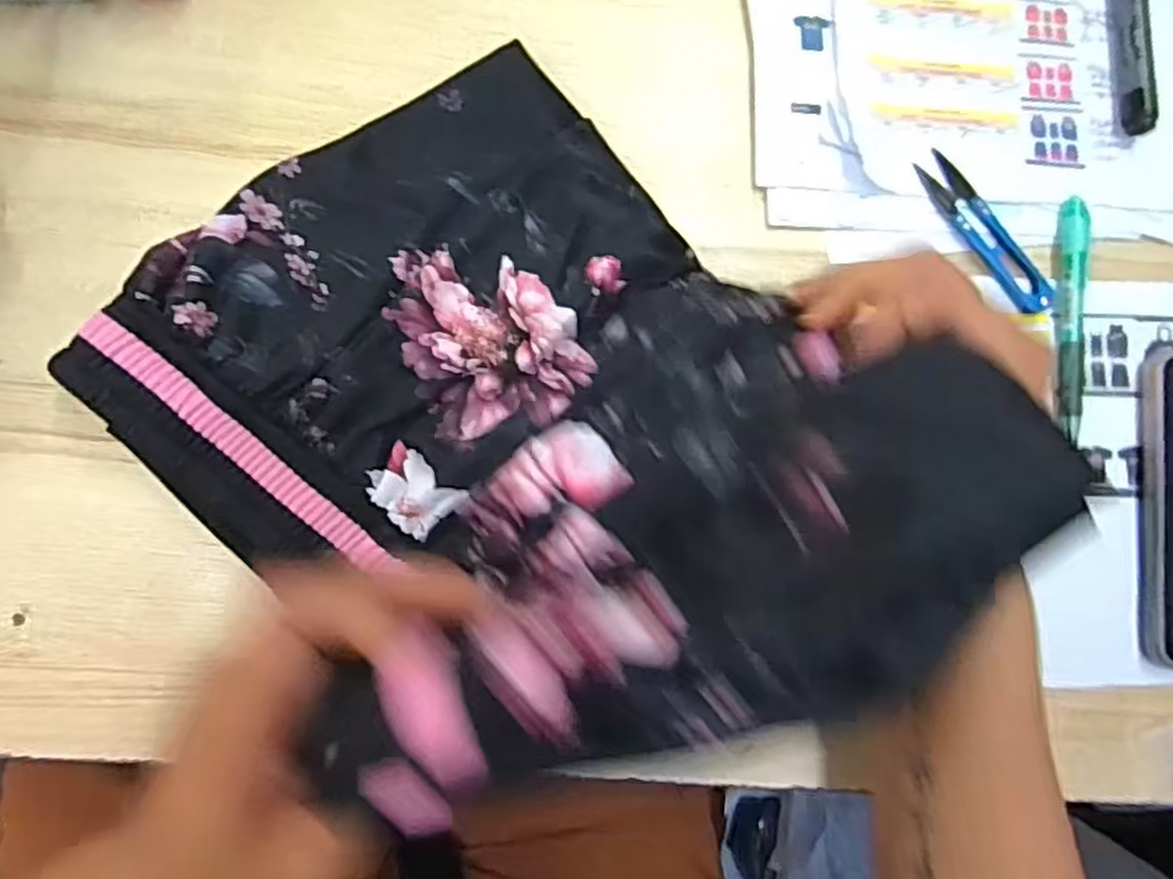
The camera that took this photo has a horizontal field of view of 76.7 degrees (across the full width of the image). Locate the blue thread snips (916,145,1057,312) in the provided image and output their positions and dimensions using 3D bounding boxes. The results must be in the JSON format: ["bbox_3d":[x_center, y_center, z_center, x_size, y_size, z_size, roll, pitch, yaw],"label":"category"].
[{"bbox_3d":[0.215,-0.110,0.398,0.024,0.004,0.101,-37,89,-9],"label":"blue thread snips"}]

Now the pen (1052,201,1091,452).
[{"bbox_3d":[0.261,-0.066,0.398,0.017,0.009,0.129,6,84,-6],"label":"pen"}]

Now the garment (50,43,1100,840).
[{"bbox_3d":[-0.038,-0.019,0.270,0.245,0.154,0.283,-37,89,-9],"label":"garment"}]

